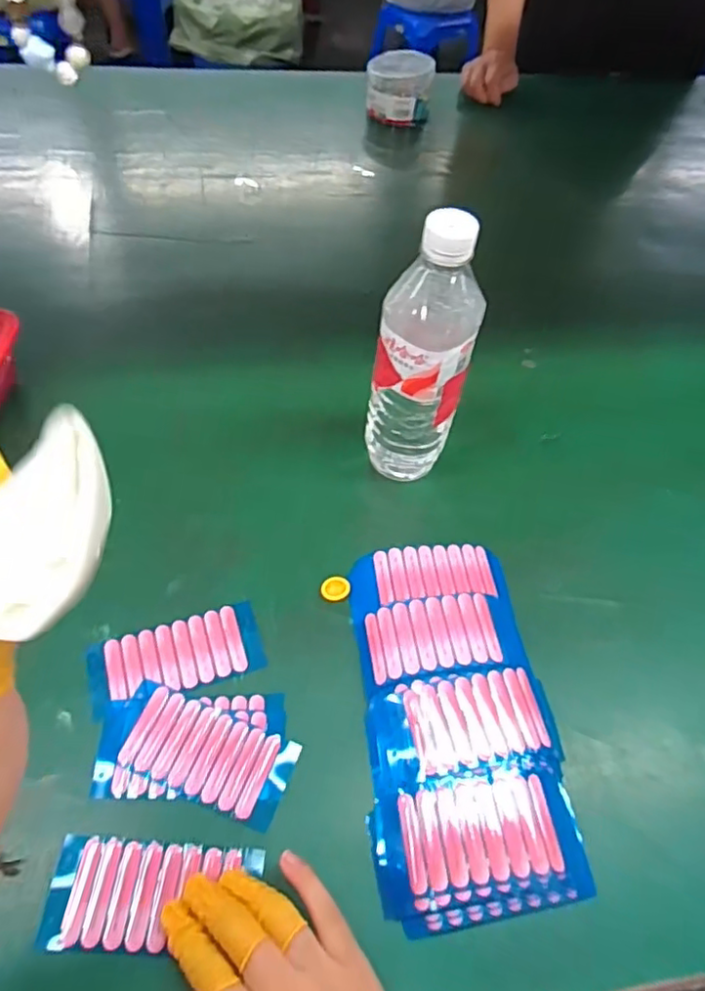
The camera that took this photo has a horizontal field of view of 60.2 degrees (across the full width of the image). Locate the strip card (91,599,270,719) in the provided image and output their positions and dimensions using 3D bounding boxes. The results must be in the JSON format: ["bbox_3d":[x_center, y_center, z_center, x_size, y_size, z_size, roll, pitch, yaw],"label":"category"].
[{"bbox_3d":[-0.124,0.115,0.434,0.116,0.012,0.053,-15,58,-15],"label":"strip card"}]

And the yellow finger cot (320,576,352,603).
[{"bbox_3d":[-0.013,0.072,0.468,0.022,0.004,0.022,1,55,-1],"label":"yellow finger cot"}]

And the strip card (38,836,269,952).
[{"bbox_3d":[-0.115,0.230,0.351,0.117,0.006,0.054,5,55,-2],"label":"strip card"}]

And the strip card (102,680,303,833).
[{"bbox_3d":[-0.096,0.165,0.393,0.114,0.004,0.054,19,56,8],"label":"strip card"}]

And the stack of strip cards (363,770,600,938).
[{"bbox_3d":[0.078,0.207,0.359,0.127,0.026,0.072,-5,56,-9],"label":"stack of strip cards"}]

